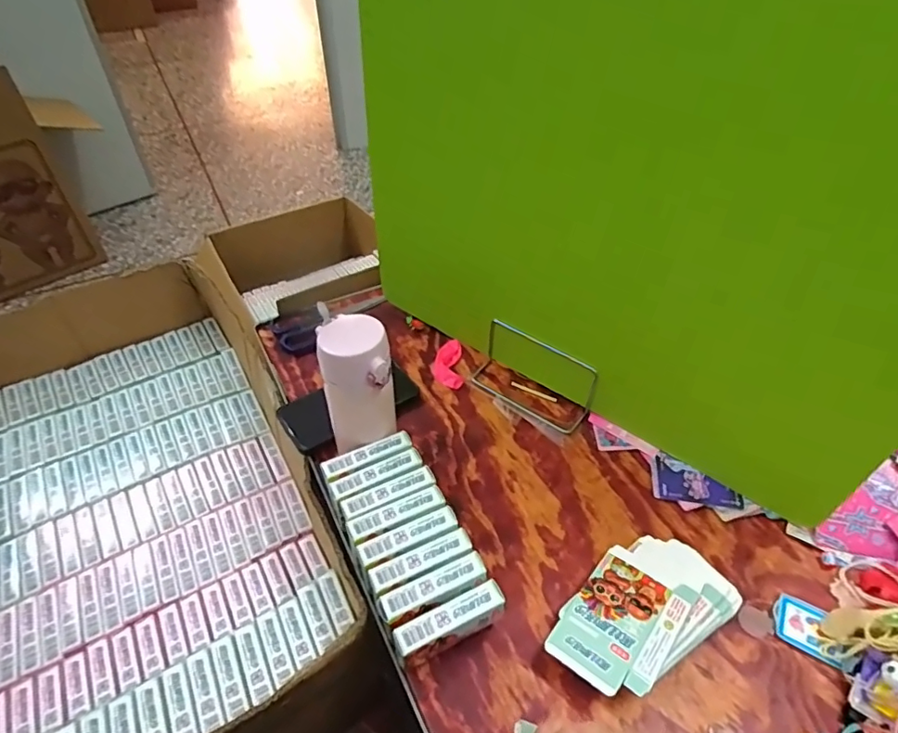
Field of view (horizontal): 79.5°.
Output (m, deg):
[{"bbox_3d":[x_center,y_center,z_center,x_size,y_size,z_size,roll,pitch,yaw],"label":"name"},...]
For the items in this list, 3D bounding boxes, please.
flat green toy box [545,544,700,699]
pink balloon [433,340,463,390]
[{"bbox_3d":[0.155,0.225,0.481,0.086,0.006,0.129,25,44,33],"label":"flat green toy box"},{"bbox_3d":[-0.002,-0.003,0.733,0.039,0.011,0.083,0,45,0],"label":"pink balloon"}]

